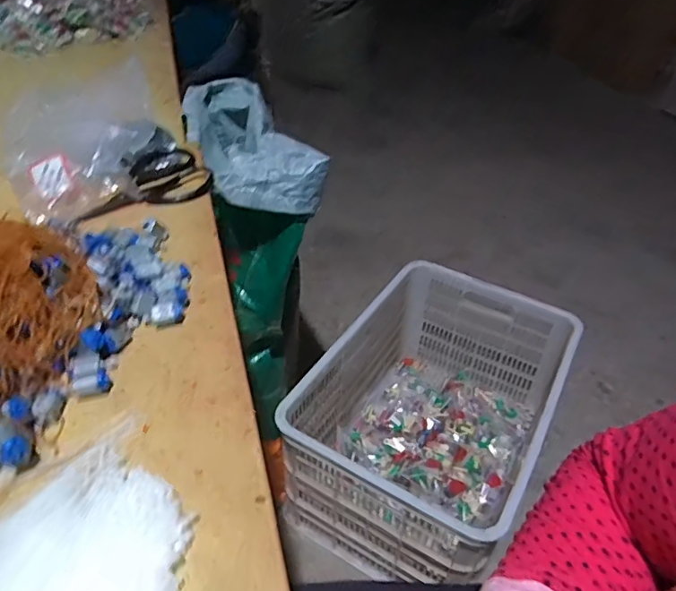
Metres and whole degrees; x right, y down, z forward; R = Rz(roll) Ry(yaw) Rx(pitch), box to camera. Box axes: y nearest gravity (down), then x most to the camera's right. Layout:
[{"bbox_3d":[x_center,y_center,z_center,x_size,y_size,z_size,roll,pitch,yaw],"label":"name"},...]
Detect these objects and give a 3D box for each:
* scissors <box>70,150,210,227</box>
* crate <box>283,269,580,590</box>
[{"bbox_3d":[-0.247,-0.142,0.669,0.177,0.028,0.090,-20,44,-26],"label":"scissors"},{"bbox_3d":[0.189,0.245,1.152,0.426,0.308,0.606,22,43,23],"label":"crate"}]

